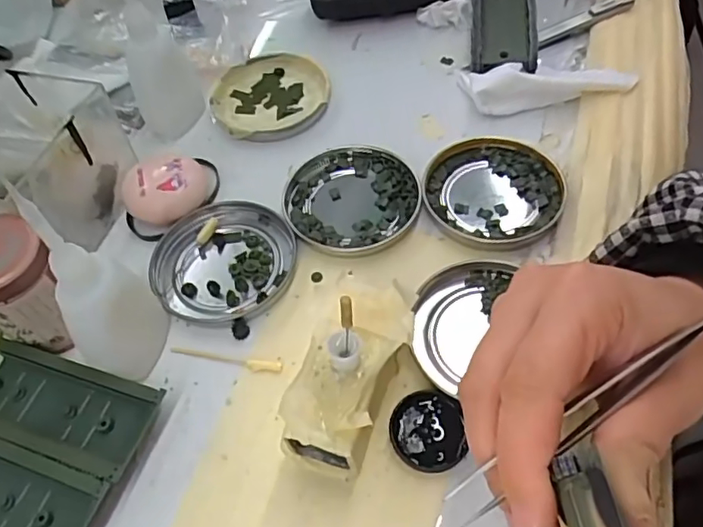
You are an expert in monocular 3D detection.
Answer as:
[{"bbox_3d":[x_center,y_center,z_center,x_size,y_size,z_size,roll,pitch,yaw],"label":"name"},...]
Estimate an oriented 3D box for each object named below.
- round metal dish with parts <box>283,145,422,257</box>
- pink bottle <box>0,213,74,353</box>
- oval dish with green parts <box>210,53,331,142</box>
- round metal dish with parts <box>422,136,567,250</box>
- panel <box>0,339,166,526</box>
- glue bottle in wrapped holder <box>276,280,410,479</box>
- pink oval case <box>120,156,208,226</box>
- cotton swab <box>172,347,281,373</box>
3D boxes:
[{"bbox_3d":[0.000,-0.039,0.344,0.076,0.009,0.076,-3,55,5],"label":"round metal dish with parts"},{"bbox_3d":[-0.160,0.013,0.285,0.040,0.059,0.044,-3,55,5],"label":"pink bottle"},{"bbox_3d":[-0.057,-0.116,0.403,0.078,0.014,0.077,-18,55,-6],"label":"oval dish with green parts"},{"bbox_3d":[0.081,-0.043,0.339,0.076,0.007,0.078,-3,55,5],"label":"round metal dish with parts"},{"bbox_3d":[-0.145,0.086,0.266,0.094,0.018,0.088,12,57,15],"label":"panel"},{"bbox_3d":[0.000,0.050,0.263,0.041,0.049,0.086,15,58,17],"label":"glue bottle in wrapped holder"},{"bbox_3d":[-0.111,-0.045,0.348,0.047,0.024,0.041,-15,55,-4],"label":"pink oval case"},{"bbox_3d":[-0.064,0.048,0.293,0.059,0.004,0.007,6,56,11],"label":"cotton swab"}]

